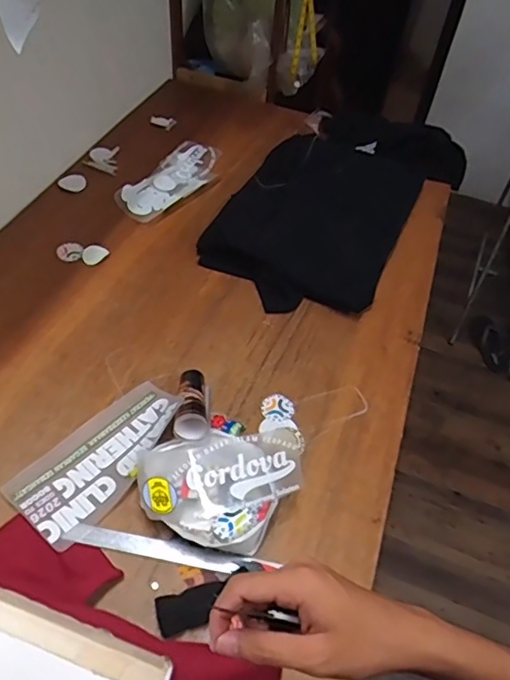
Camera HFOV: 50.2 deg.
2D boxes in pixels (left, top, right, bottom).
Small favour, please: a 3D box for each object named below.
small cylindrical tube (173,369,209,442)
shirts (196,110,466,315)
[{"bbox_3d":[-0.100,0.095,0.866,0.049,0.042,0.151,1,34,-5],"label":"small cylindrical tube"},{"bbox_3d":[0.189,-0.347,1.261,0.402,0.101,0.697,30,54,18],"label":"shirts"}]

